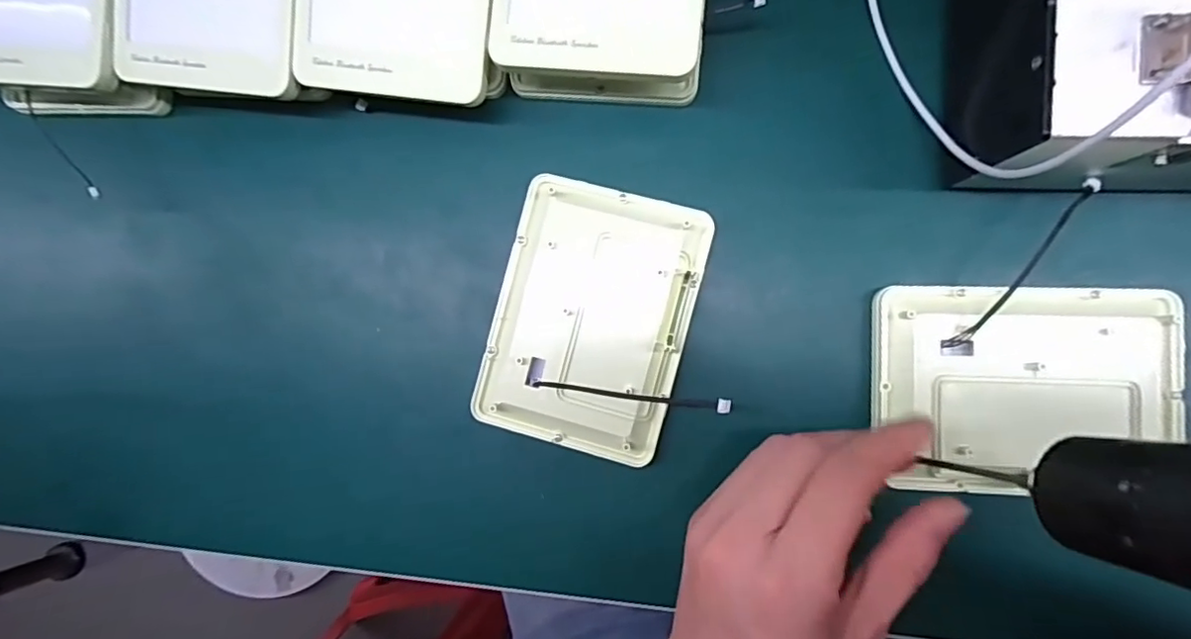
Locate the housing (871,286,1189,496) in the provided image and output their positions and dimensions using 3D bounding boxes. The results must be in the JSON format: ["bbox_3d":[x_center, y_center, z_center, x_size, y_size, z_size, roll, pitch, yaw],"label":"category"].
[{"bbox_3d":[0.205,0.033,0.275,0.135,0.025,0.096,1,87,5],"label":"housing"}]

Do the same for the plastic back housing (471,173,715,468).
[{"bbox_3d":[-0.002,-0.001,0.298,0.097,0.021,0.133,15,89,6],"label":"plastic back housing"}]

